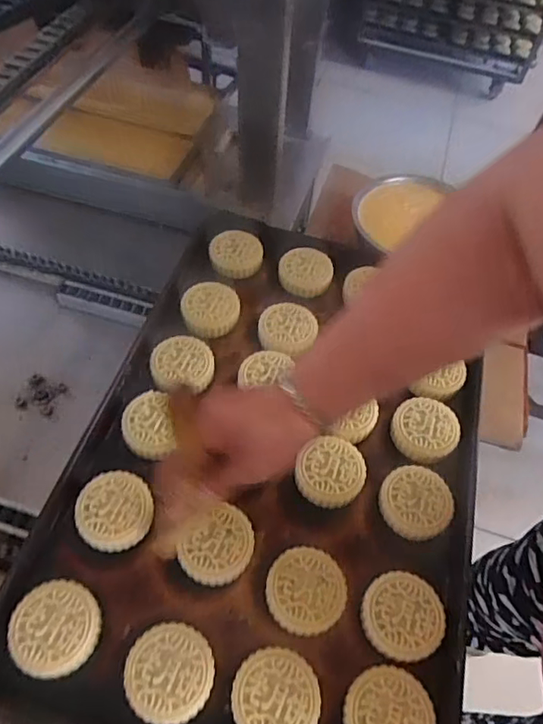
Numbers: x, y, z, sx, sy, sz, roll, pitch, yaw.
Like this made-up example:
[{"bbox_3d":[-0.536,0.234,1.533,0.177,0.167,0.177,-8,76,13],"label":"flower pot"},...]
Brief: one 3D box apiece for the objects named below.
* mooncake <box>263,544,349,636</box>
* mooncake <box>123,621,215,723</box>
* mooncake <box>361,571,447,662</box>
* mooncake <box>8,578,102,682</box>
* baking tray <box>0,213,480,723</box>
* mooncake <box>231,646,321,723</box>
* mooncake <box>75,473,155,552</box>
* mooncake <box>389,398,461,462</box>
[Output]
[{"bbox_3d":[0.031,0.209,0.482,0.070,0.030,0.069,4,56,-6],"label":"mooncake"},{"bbox_3d":[-0.084,0.258,0.437,0.069,0.025,0.069,4,56,-6],"label":"mooncake"},{"bbox_3d":[0.118,0.227,0.473,0.070,0.021,0.069,4,56,-6],"label":"mooncake"},{"bbox_3d":[-0.183,0.227,0.449,0.070,0.028,0.070,4,56,-6],"label":"mooncake"},{"bbox_3d":[0.015,0.078,0.574,0.402,0.048,0.598,14,57,5],"label":"baking tray"},{"bbox_3d":[0.003,0.276,0.432,0.068,0.024,0.069,4,56,-6],"label":"mooncake"},{"bbox_3d":[-0.152,0.142,0.509,0.070,0.021,0.069,4,56,-6],"label":"mooncake"},{"bbox_3d":[0.168,0.073,0.579,0.068,0.022,0.072,4,56,-6],"label":"mooncake"}]

